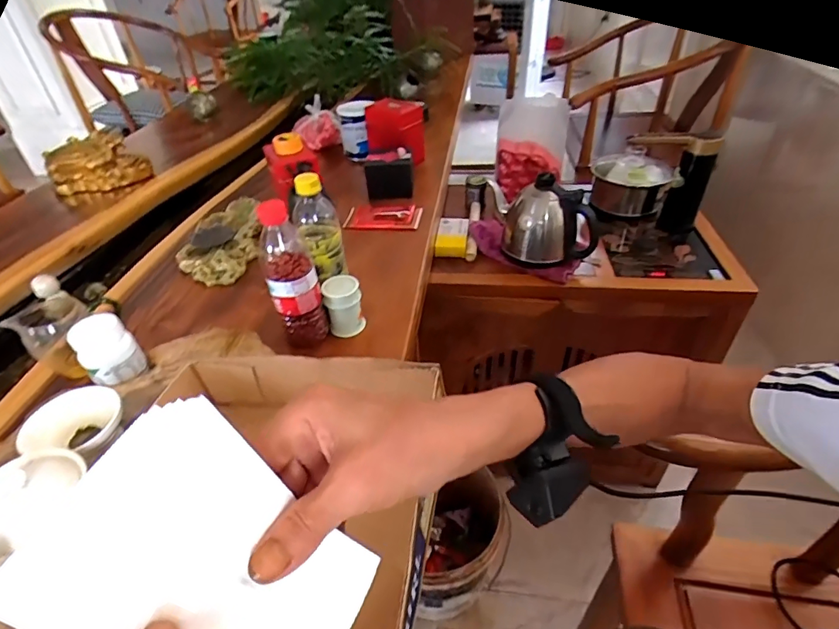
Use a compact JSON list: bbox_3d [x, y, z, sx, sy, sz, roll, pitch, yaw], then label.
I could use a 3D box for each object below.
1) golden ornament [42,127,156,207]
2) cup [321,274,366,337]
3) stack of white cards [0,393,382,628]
[{"bbox_3d":[-0.753,-0.345,1.105,0.208,0.126,0.078,-21,43,-21],"label":"golden ornament"},{"bbox_3d":[-0.107,-0.013,0.667,0.050,0.076,0.046,-2,39,1],"label":"cup"},{"bbox_3d":[-0.090,0.114,0.212,0.017,0.138,0.093,-27,24,48],"label":"stack of white cards"}]

